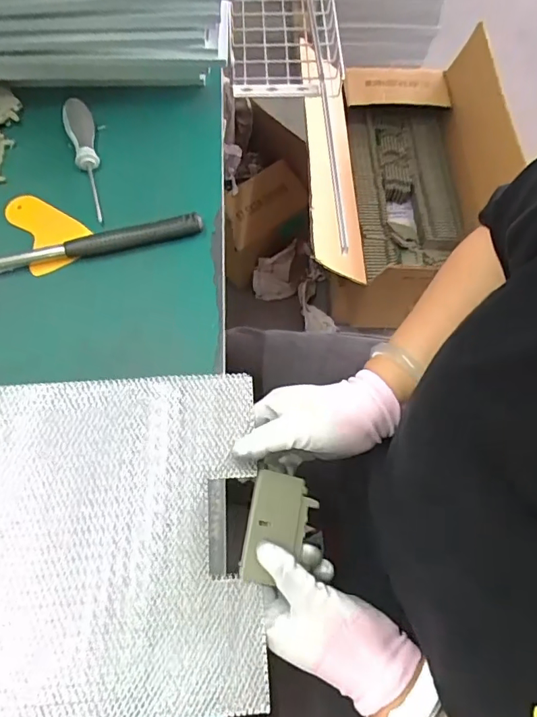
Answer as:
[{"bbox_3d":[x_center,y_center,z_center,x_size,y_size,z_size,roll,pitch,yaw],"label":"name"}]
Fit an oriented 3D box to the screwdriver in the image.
[{"bbox_3d":[-0.194,-0.212,0.527,0.029,0.022,0.142,-14,82,-5],"label":"screwdriver"}]

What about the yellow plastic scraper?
[{"bbox_3d":[-0.222,-0.133,0.501,0.065,0.010,0.103,-28,70,-12],"label":"yellow plastic scraper"}]

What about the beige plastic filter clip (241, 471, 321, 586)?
[{"bbox_3d":[0.008,0.139,0.406,0.054,0.015,0.084,18,66,-14],"label":"beige plastic filter clip"}]

